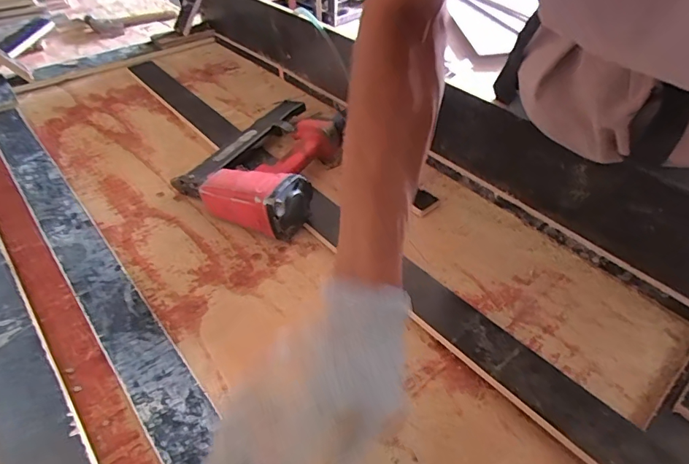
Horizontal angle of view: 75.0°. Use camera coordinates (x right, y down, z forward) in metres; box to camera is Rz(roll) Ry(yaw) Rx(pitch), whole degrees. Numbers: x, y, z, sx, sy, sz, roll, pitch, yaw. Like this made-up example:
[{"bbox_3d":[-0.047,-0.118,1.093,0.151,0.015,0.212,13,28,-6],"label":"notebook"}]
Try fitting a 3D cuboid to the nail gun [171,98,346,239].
[{"bbox_3d":[-0.102,-0.122,0.725,0.217,0.090,0.295,24,48,22],"label":"nail gun"}]

